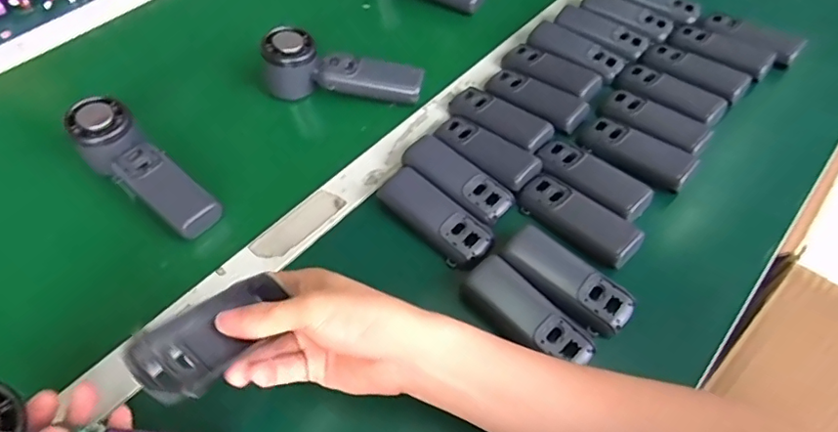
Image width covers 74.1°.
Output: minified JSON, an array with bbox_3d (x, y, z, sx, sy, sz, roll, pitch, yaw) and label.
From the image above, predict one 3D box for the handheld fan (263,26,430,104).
[{"bbox_3d":[-0.075,-0.155,0.568,0.157,0.057,0.044,4,54,3],"label":"handheld fan"}]

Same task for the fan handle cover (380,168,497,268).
[{"bbox_3d":[0.014,0.000,0.476,0.043,0.019,0.107,-38,62,-24],"label":"fan handle cover"}]

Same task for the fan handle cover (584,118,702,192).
[{"bbox_3d":[0.202,-0.061,0.515,0.100,0.016,0.039,31,59,21],"label":"fan handle cover"}]

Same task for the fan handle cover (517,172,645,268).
[{"bbox_3d":[0.134,0.001,0.472,0.104,0.015,0.036,38,62,25],"label":"fan handle cover"}]

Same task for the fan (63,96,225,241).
[{"bbox_3d":[-0.243,-0.042,0.494,0.165,0.035,0.050,40,62,10],"label":"fan"}]

